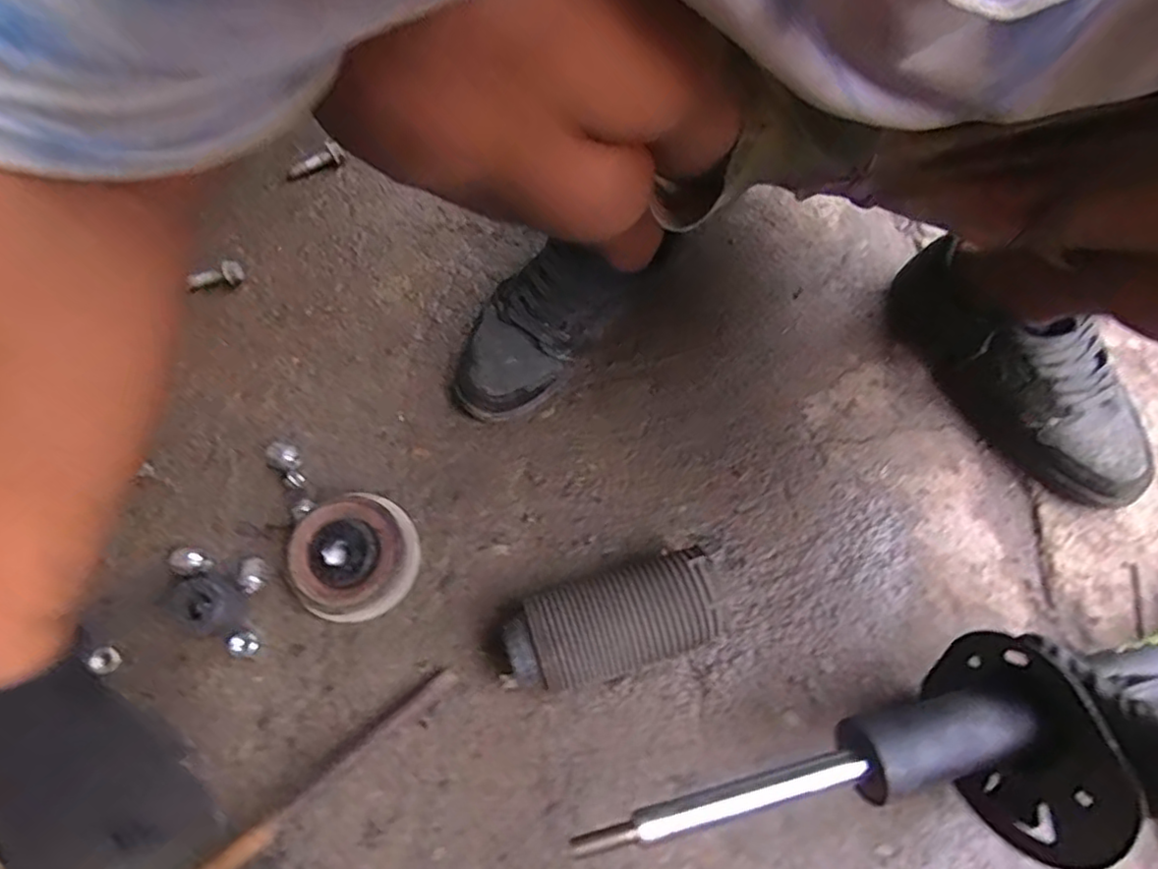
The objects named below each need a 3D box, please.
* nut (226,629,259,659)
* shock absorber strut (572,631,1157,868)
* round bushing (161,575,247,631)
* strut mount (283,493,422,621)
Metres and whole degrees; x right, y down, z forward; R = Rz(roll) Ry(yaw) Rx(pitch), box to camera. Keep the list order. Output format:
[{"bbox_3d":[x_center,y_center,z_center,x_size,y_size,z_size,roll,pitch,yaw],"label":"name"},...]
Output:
[{"bbox_3d":[-0.265,0.165,0.505,0.023,0.010,0.019,8,68,3],"label":"nut"},{"bbox_3d":[0.285,0.217,0.427,0.544,0.142,0.139,-15,69,-6],"label":"shock absorber strut"},{"bbox_3d":[-0.285,0.134,0.496,0.045,0.045,0.043,17,69,6],"label":"round bushing"},{"bbox_3d":[-0.181,0.096,0.515,0.094,0.054,0.099,39,73,14],"label":"strut mount"}]

